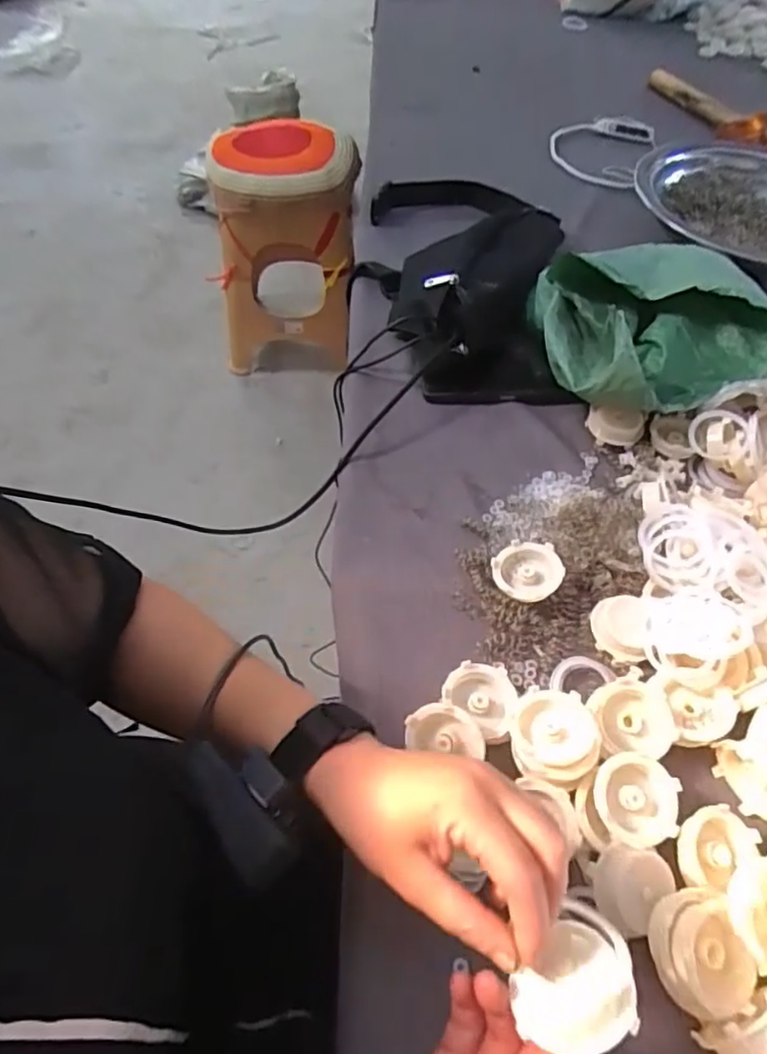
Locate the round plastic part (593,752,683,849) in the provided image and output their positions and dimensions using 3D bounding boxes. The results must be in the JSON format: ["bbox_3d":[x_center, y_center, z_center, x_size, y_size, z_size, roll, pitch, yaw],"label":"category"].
[{"bbox_3d":[0.163,0.173,0.394,0.055,0.021,0.050,2,55,-2],"label":"round plastic part"}]

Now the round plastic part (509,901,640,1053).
[{"bbox_3d":[0.090,0.204,0.275,0.055,0.025,0.043,-40,19,-24],"label":"round plastic part"}]

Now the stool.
[{"bbox_3d":[-0.233,-0.641,1.523,0.343,0.514,0.288,2,55,-2],"label":"stool"}]

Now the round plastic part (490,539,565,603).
[{"bbox_3d":[0.118,0.037,0.508,0.054,0.019,0.054,-15,61,3],"label":"round plastic part"}]

